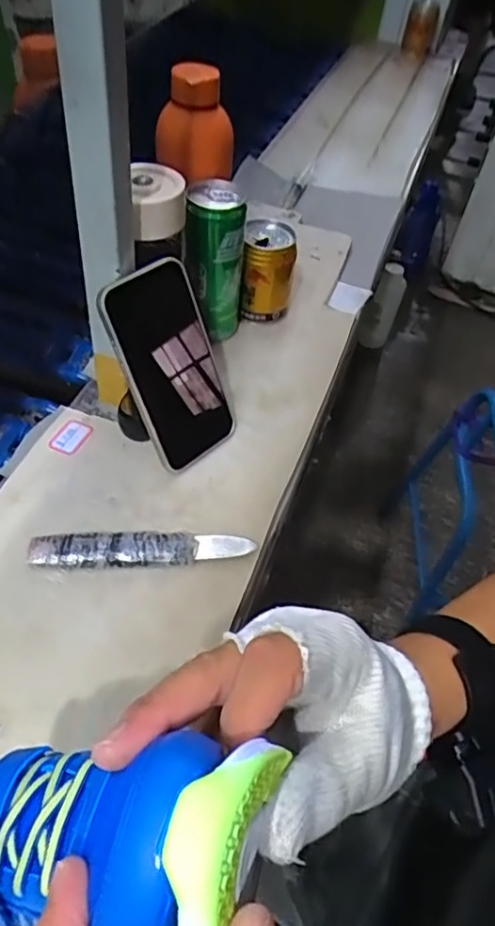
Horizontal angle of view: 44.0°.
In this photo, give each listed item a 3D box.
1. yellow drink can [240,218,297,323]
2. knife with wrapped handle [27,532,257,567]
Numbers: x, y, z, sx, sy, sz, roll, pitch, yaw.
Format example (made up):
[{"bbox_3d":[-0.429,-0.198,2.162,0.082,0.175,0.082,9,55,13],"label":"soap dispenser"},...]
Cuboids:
[{"bbox_3d":[0.019,-0.197,0.652,0.058,0.098,0.059,10,51,1],"label":"yellow drink can"},{"bbox_3d":[-0.079,0.064,0.463,0.163,0.017,0.026,1,49,-6],"label":"knife with wrapped handle"}]

